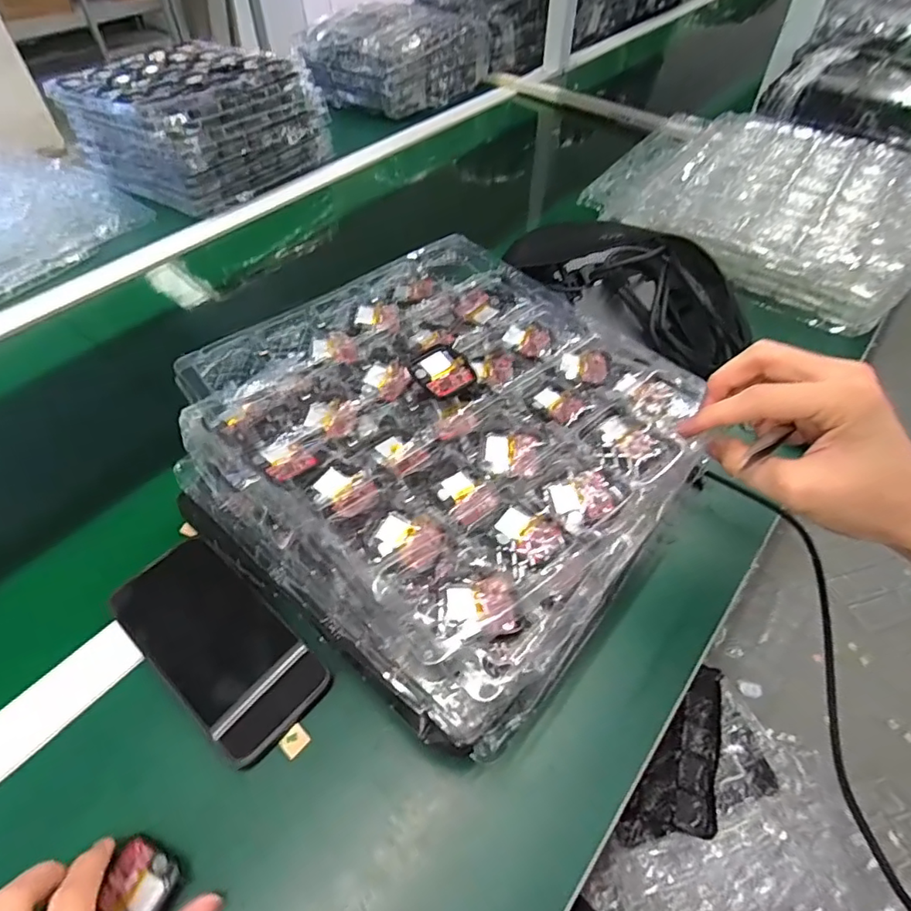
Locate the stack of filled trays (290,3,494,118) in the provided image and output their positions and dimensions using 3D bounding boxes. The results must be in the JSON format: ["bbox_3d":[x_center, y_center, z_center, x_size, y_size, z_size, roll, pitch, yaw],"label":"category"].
[{"bbox_3d":[-0.112,-0.800,1.098,0.258,0.124,0.327,27,55,21],"label":"stack of filled trays"}]

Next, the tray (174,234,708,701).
[{"bbox_3d":[-0.006,-0.031,0.380,0.294,0.036,0.280,37,59,26],"label":"tray"}]

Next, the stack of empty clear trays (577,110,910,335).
[{"bbox_3d":[0.417,-0.348,0.742,0.393,0.094,0.377,30,56,23],"label":"stack of empty clear trays"}]

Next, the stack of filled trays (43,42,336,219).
[{"bbox_3d":[-0.406,-0.520,0.856,0.299,0.129,0.294,28,56,21],"label":"stack of filled trays"}]

